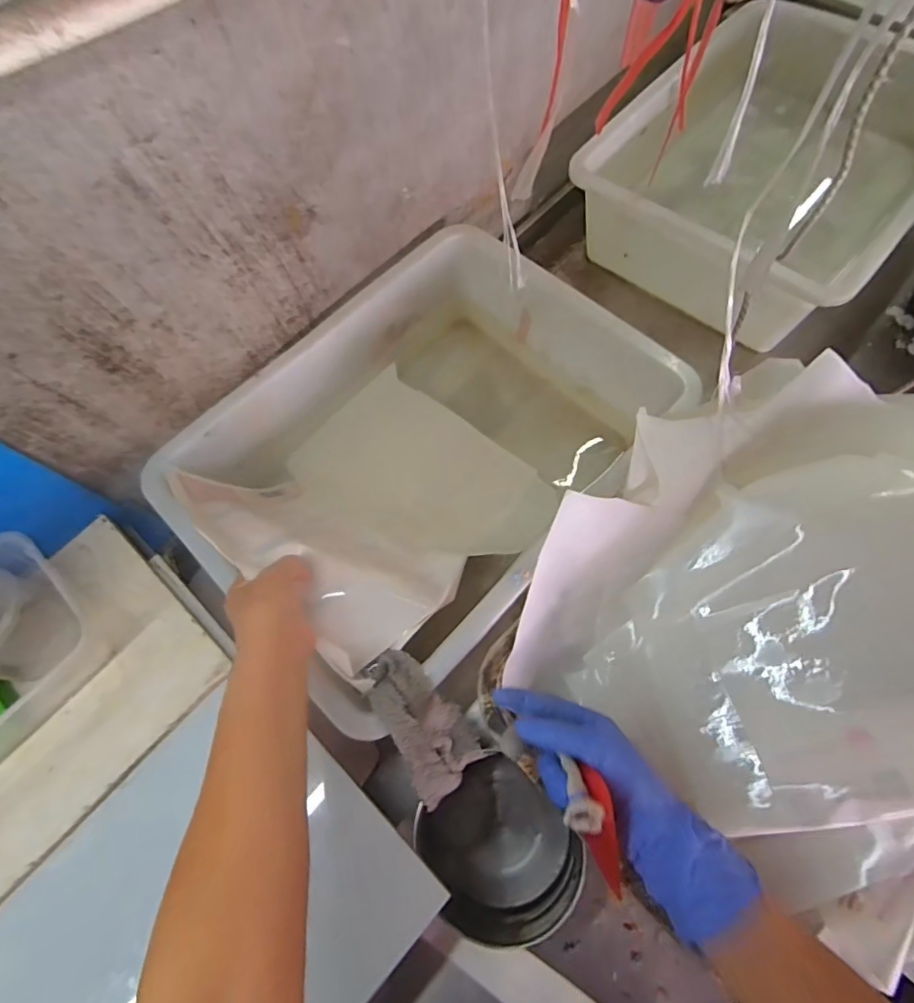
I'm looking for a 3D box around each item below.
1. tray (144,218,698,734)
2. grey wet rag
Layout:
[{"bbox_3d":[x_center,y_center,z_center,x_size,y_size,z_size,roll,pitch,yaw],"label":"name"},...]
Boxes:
[{"bbox_3d":[-0.032,-0.050,0.586,0.354,0.169,0.468,41,75,16],"label":"tray"},{"bbox_3d":[-0.029,0.191,0.441,0.065,0.044,0.129,-33,104,-11],"label":"grey wet rag"}]

